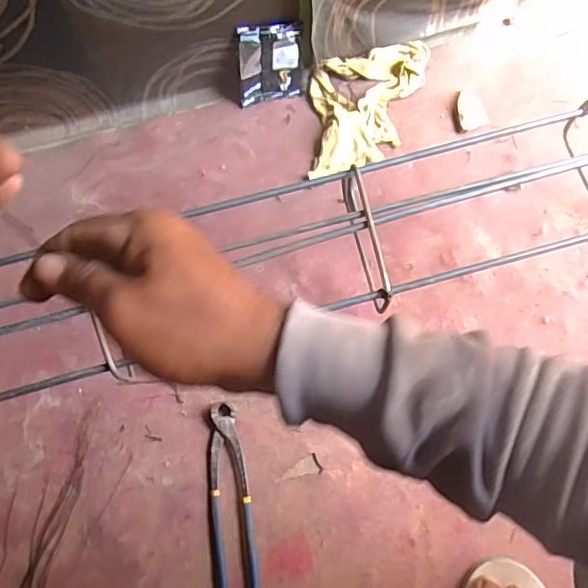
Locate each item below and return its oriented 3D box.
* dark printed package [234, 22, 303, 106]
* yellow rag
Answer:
[{"bbox_3d":[-0.033,-0.311,0.765,0.089,0.110,0.015,-13,57,-4],"label":"dark printed package"},{"bbox_3d":[0.107,-0.264,0.791,0.203,0.024,0.157,-17,74,-4],"label":"yellow rag"}]

